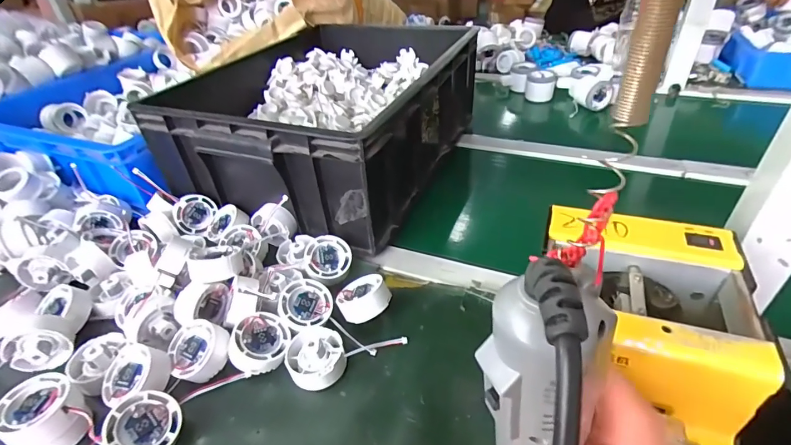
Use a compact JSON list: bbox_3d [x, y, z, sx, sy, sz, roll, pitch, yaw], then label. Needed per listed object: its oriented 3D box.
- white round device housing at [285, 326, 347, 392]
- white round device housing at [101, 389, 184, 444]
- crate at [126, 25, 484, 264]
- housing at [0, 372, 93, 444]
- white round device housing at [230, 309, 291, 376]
[{"bbox_3d":[-0.076,0.127,0.395,0.053,0.030,0.060,-15,39,-13],"label":"white round device housing"},{"bbox_3d":[-0.207,0.170,0.339,0.053,0.025,0.055,34,41,0],"label":"white round device housing"},{"bbox_3d":[-0.101,-0.188,0.674,0.357,0.155,0.469,11,41,20],"label":"crate"},{"bbox_3d":[-0.292,0.165,0.347,0.058,0.049,0.052,19,44,27],"label":"housing"},{"bbox_3d":[-0.132,0.116,0.400,0.054,0.018,0.054,18,42,-17],"label":"white round device housing"}]

